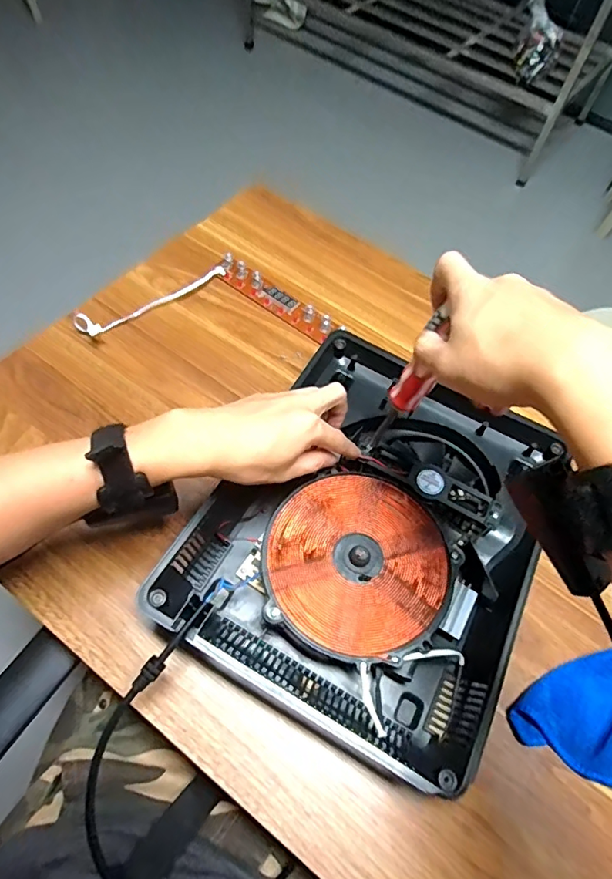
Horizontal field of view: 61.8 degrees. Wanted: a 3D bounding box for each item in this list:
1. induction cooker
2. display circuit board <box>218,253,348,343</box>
[{"bbox_3d":[0.067,0.075,0.464,0.270,0.048,0.341,27,61,11],"label":"induction cooker"},{"bbox_3d":[-0.038,-0.174,0.633,0.178,0.017,0.035,36,63,15],"label":"display circuit board"}]

